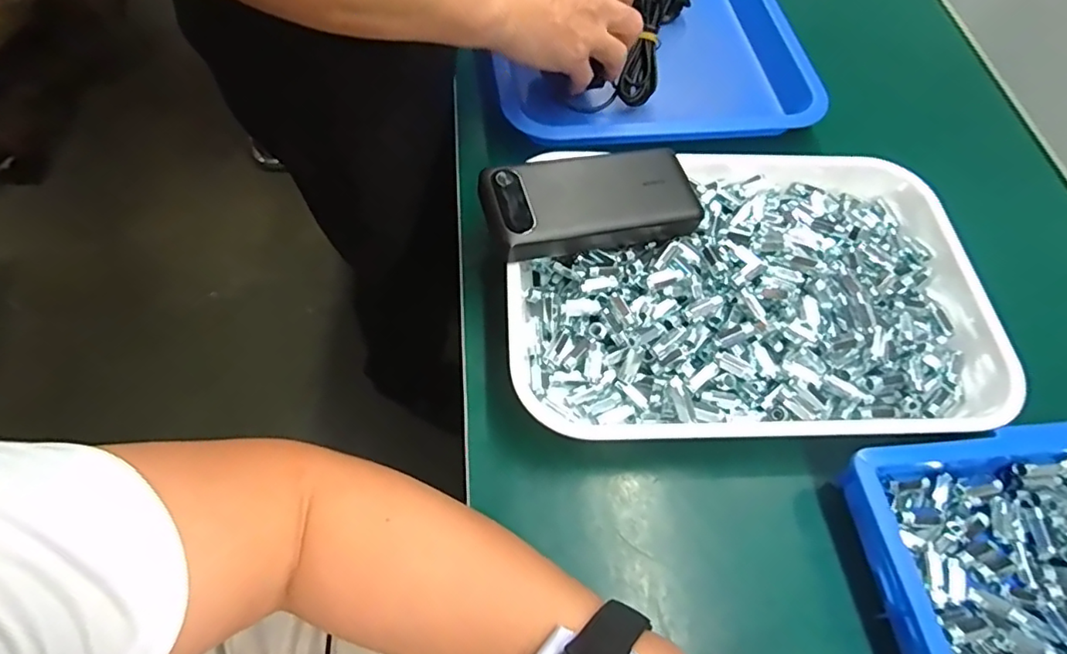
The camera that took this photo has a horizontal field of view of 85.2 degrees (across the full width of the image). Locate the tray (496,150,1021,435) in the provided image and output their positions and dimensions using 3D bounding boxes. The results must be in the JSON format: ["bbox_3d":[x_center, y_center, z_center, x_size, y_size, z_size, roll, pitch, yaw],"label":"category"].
[{"bbox_3d":[0.160,-0.033,0.429,0.344,0.040,0.239,0,61,-3],"label":"tray"}]

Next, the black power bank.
[{"bbox_3d":[0.043,-0.089,0.421,0.151,0.030,0.068,-10,62,-8],"label":"black power bank"}]

